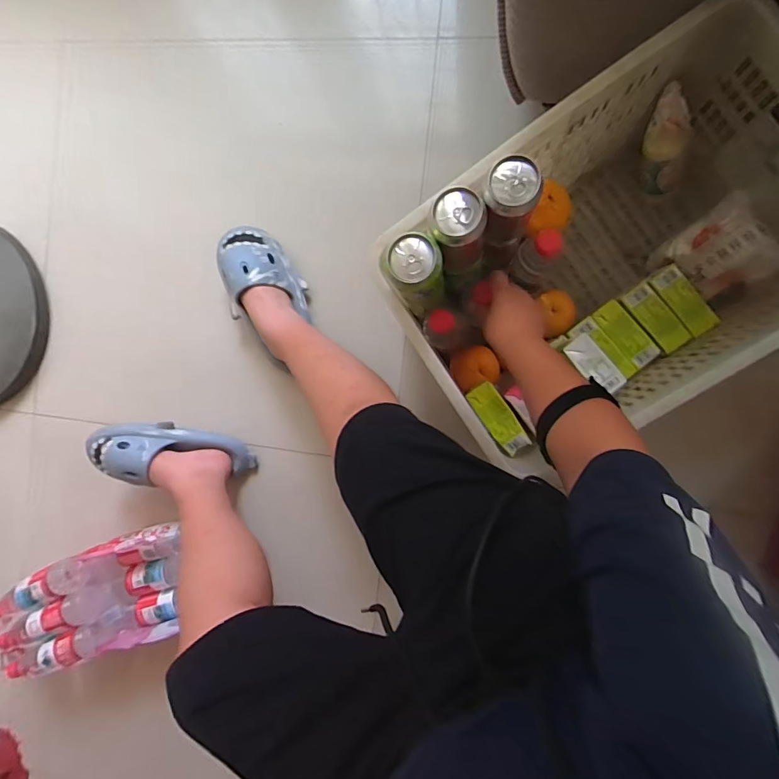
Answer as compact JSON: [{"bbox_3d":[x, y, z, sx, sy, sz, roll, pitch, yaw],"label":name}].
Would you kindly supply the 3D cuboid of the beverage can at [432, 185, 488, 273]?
[{"bbox_3d":[0.084,-0.189,0.532,0.058,0.131,0.061,0,91,9],"label":"beverage can"}]

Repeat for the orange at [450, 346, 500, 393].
[{"bbox_3d":[0.136,-0.035,0.707,0.072,0.067,0.066,0,91,9],"label":"orange"}]

